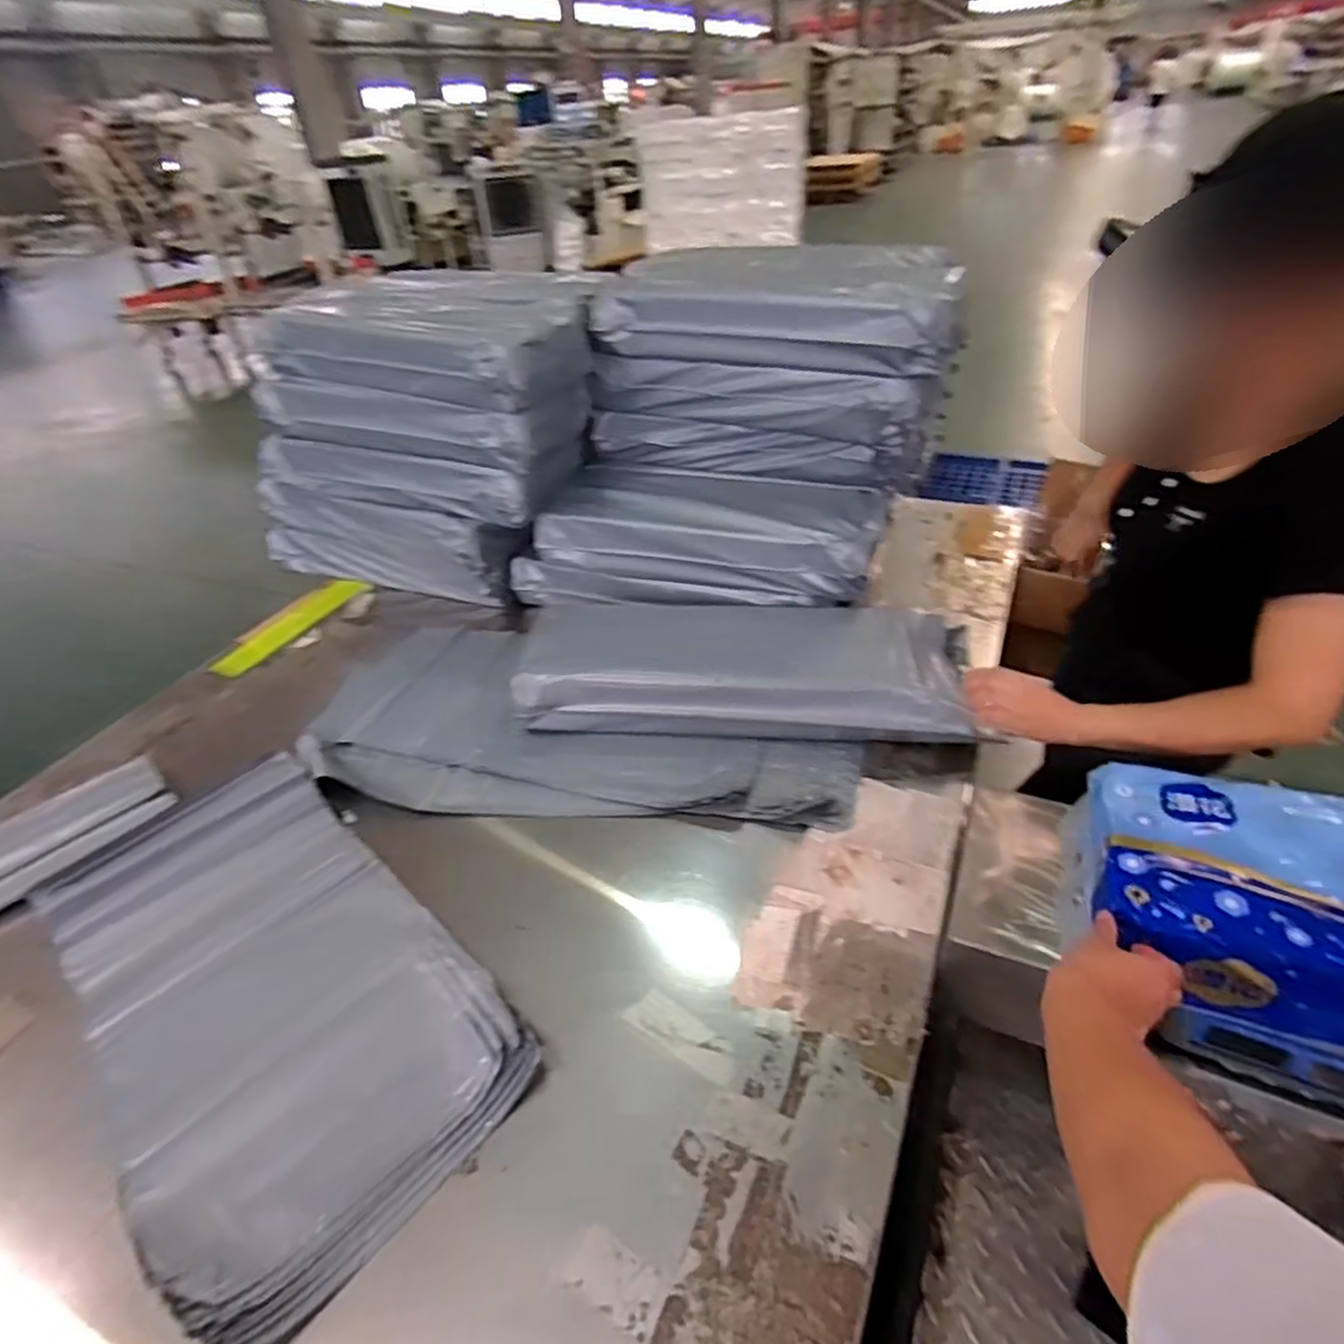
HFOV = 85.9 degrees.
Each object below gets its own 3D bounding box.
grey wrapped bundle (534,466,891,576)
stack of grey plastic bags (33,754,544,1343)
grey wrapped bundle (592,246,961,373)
[{"bbox_3d":[0.079,-0.281,1.375,0.620,0.120,0.268,11,41,19],"label":"grey wrapped bundle"},{"bbox_3d":[-0.501,0.358,0.876,0.705,0.034,0.355,29,49,35],"label":"stack of grey plastic bags"},{"bbox_3d":[0.187,-0.681,1.337,0.682,0.127,0.365,13,41,21],"label":"grey wrapped bundle"}]

